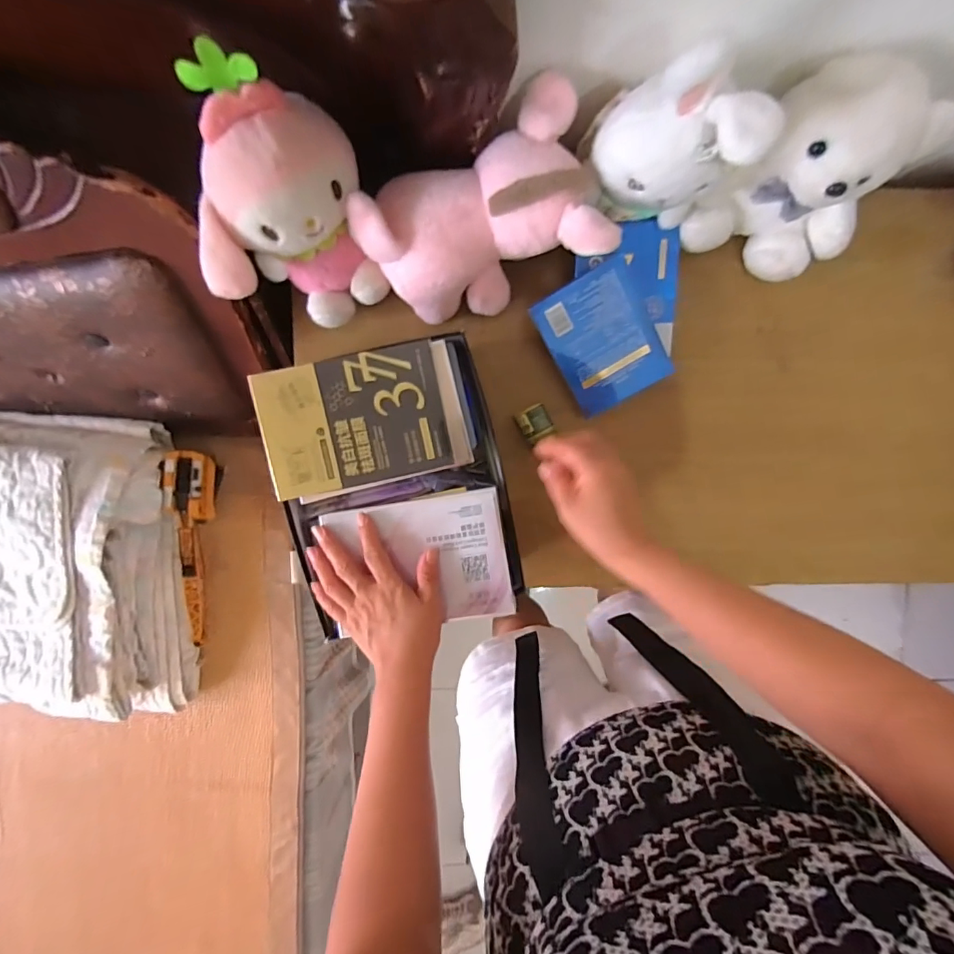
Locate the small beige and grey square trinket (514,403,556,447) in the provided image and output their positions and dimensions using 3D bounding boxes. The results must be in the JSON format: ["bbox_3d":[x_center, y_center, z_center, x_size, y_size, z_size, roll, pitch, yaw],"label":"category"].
[{"bbox_3d":[0.073,-0.066,0.595,0.038,0.016,0.042,-28,96,4],"label":"small beige and grey square trinket"}]

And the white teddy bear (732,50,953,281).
[{"bbox_3d":[0.345,-0.304,0.504,0.160,0.197,0.122,24,97,-2],"label":"white teddy bear"}]

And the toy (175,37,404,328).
[{"bbox_3d":[-0.162,-0.243,0.456,0.155,0.187,0.163,0,97,1],"label":"toy"}]

